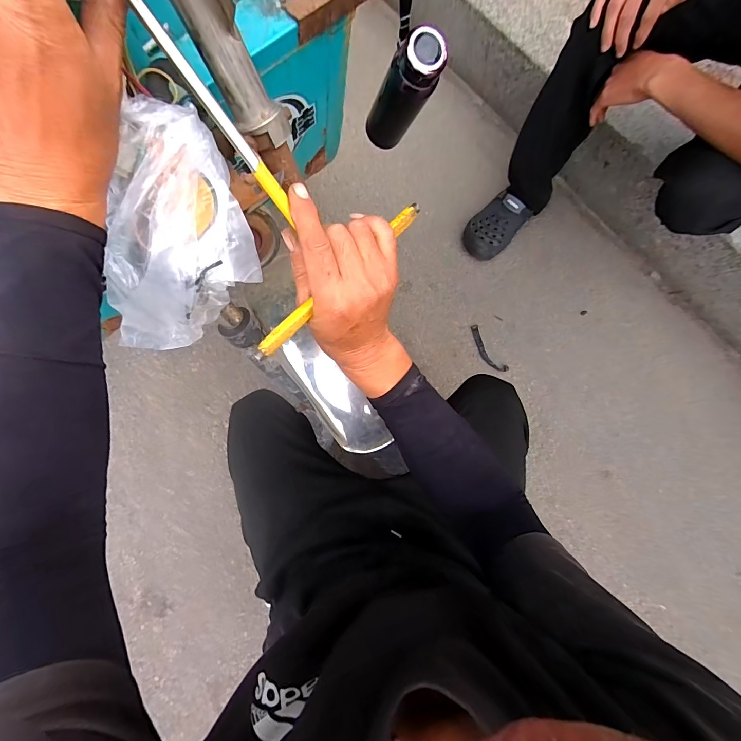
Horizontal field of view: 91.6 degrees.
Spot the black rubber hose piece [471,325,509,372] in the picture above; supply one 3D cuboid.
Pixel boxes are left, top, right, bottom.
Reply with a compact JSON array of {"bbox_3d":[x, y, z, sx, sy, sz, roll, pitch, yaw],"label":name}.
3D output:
[{"bbox_3d":[0.314,-0.056,0.976,0.041,0.011,0.149,-32,80,-6],"label":"black rubber hose piece"}]

